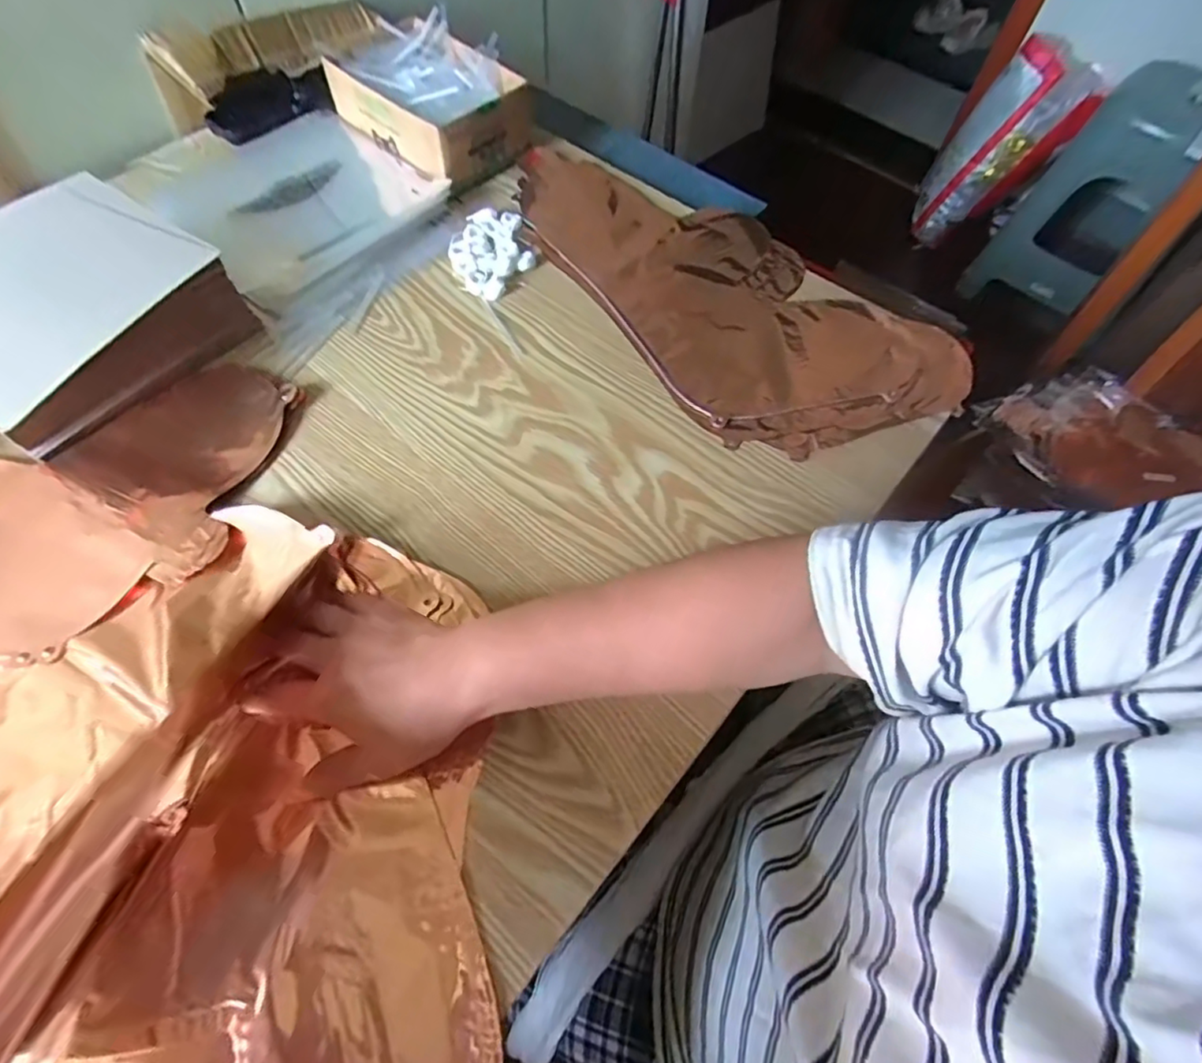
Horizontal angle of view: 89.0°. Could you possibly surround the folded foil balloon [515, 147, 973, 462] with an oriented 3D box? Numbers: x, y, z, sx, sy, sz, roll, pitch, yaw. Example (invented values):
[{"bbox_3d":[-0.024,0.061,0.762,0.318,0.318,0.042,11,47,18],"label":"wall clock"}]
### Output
[{"bbox_3d":[0.117,-0.244,0.593,0.256,0.028,0.425,-23,64,-15],"label":"folded foil balloon"}]

